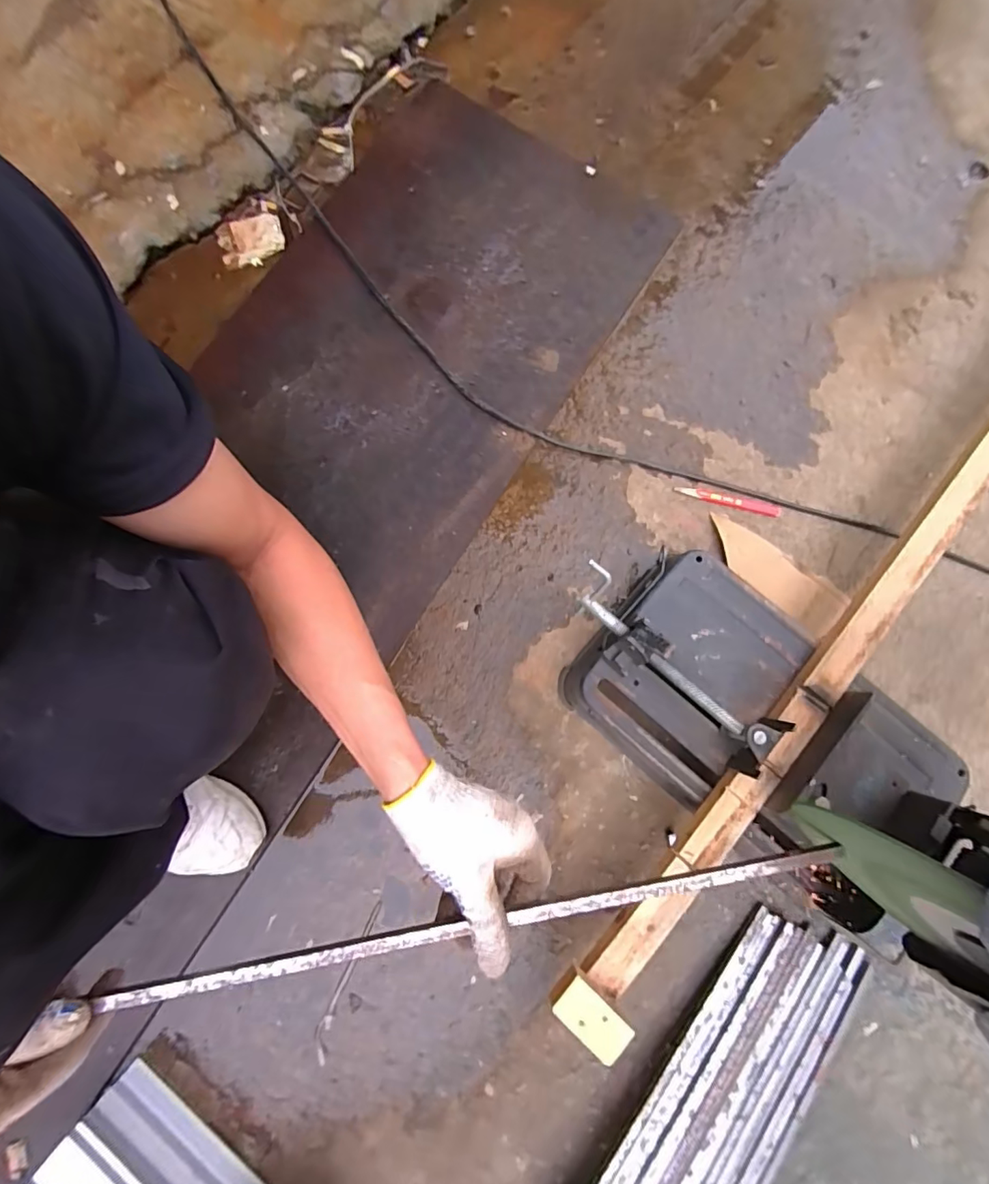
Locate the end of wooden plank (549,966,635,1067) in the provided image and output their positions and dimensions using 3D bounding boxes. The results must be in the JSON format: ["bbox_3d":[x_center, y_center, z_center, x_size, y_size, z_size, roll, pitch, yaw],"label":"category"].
[{"bbox_3d":[0.098,0.434,0.508,0.080,0.019,0.042,41,82,4],"label":"end of wooden plank"}]

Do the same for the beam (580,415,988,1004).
[{"bbox_3d":[0.466,0.017,0.606,0.049,0.033,1.100,40,82,4],"label":"beam"}]

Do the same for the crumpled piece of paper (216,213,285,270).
[{"bbox_3d":[-0.372,-0.539,0.758,0.093,0.017,0.075,-11,82,-4],"label":"crumpled piece of paper"}]

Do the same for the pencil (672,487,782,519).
[{"bbox_3d":[0.339,-0.132,0.723,0.155,0.004,0.019,13,81,0],"label":"pencil"}]

